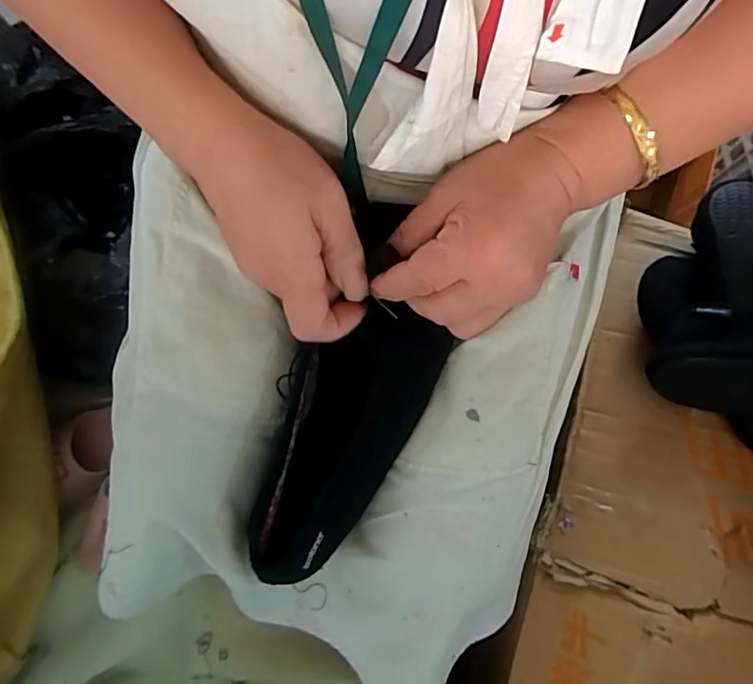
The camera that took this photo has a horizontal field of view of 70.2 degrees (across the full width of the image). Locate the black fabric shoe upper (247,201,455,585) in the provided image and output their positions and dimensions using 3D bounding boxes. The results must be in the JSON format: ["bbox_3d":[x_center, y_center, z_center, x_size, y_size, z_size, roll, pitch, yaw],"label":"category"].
[{"bbox_3d":[-0.017,0.039,0.343,0.087,0.062,0.233,23,93,4],"label":"black fabric shoe upper"}]

